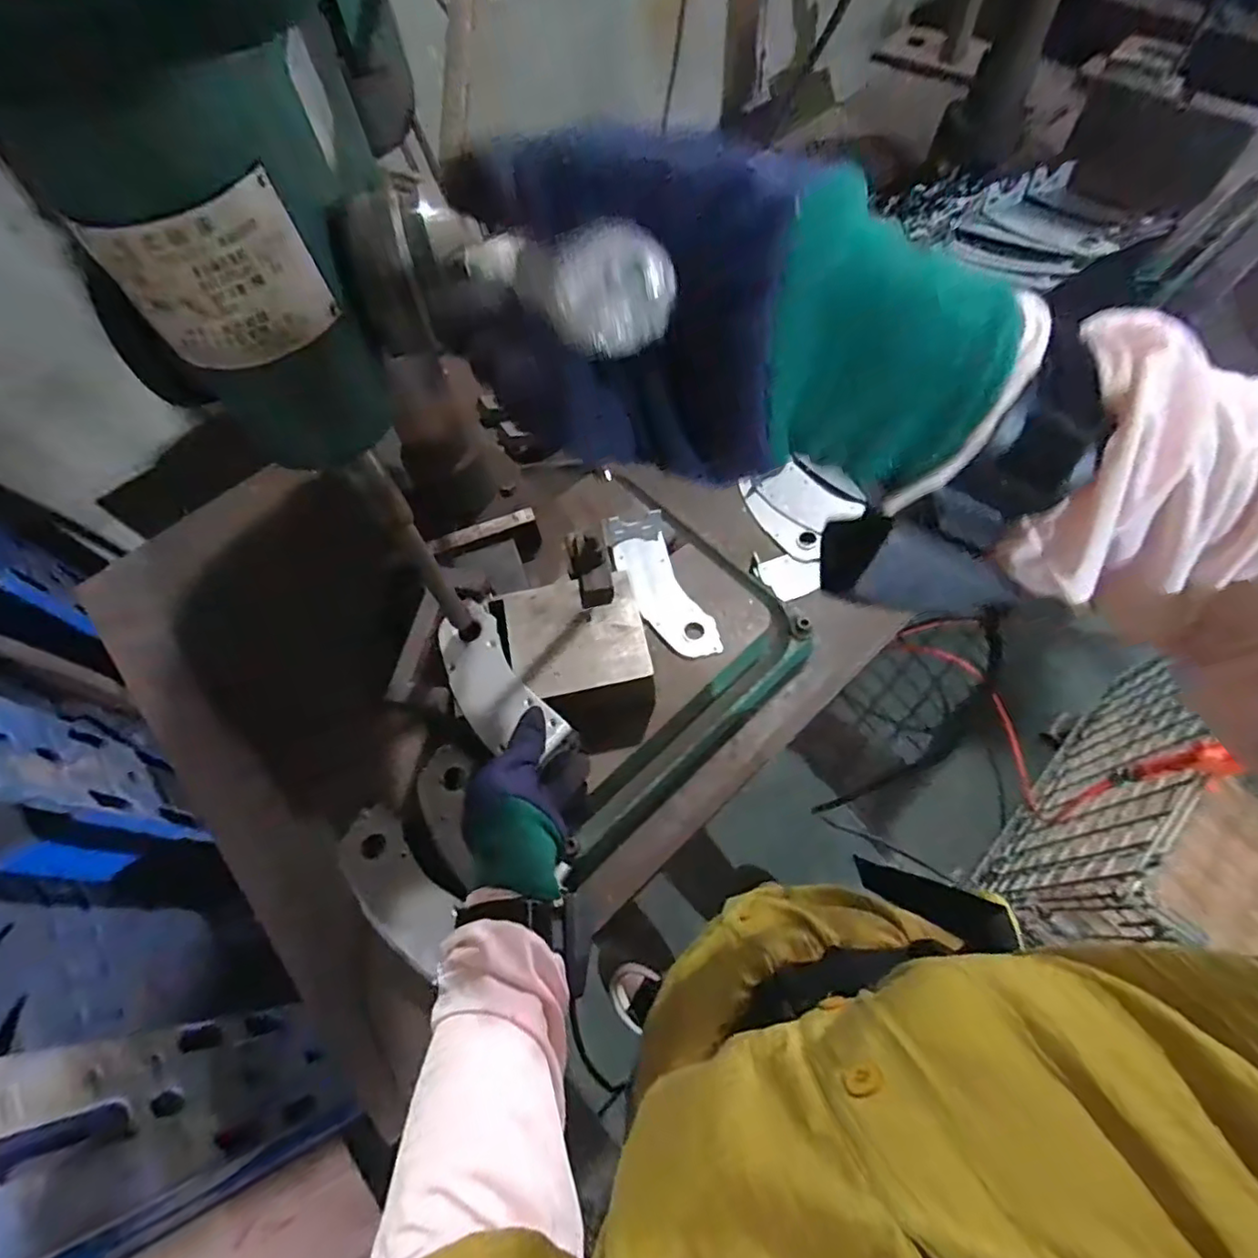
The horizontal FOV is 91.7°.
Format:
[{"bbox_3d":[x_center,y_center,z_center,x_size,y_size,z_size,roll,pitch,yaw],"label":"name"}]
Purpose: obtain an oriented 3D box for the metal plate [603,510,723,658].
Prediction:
[{"bbox_3d":[0.036,-0.049,0.671,0.068,0.023,0.182,-21,66,-7],"label":"metal plate"}]

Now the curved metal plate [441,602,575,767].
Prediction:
[{"bbox_3d":[-0.124,0.049,0.552,0.066,0.007,0.162,-33,66,-12],"label":"curved metal plate"}]

